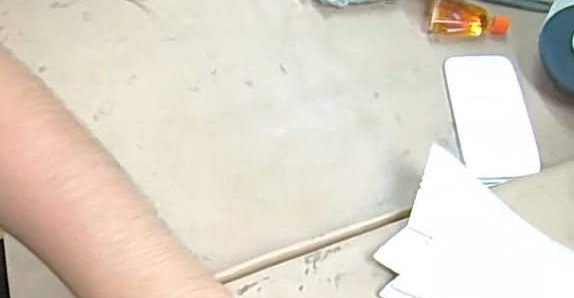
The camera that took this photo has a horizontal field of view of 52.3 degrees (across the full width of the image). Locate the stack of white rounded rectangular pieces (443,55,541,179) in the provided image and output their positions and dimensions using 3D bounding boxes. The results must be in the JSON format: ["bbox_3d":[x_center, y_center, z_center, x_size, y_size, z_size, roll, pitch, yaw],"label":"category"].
[{"bbox_3d":[0.152,-0.026,0.433,0.053,0.008,0.103,-3,60,0],"label":"stack of white rounded rectangular pieces"}]

